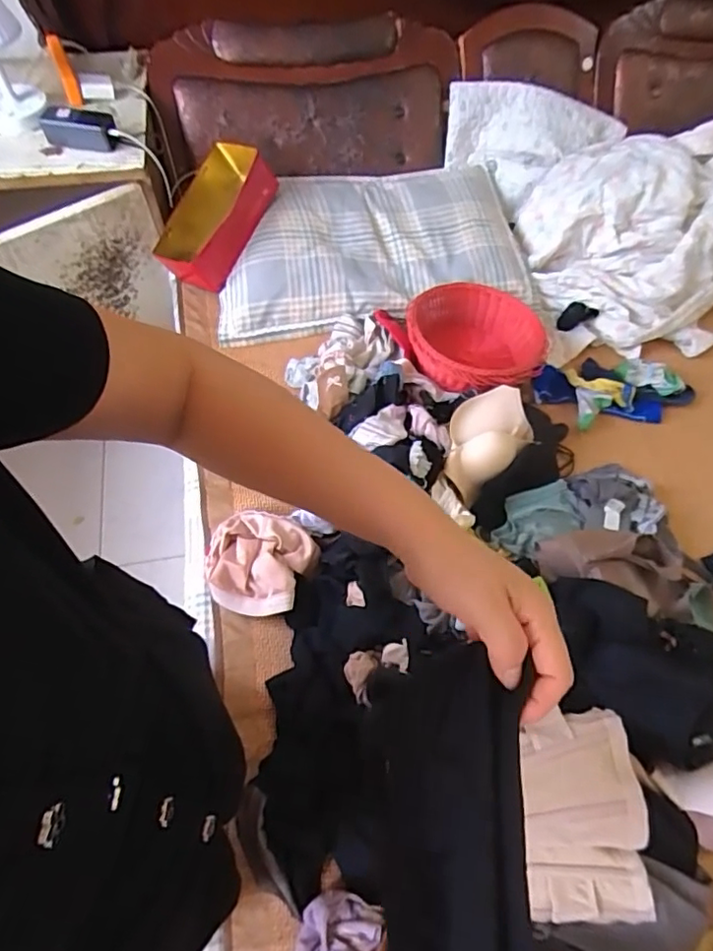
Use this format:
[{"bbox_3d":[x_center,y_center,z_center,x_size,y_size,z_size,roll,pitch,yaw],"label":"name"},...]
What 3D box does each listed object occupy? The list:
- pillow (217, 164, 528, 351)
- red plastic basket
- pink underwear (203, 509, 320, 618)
[{"bbox_3d":[0.016,-0.517,1.256,0.679,0.102,0.392,-11,62,-9],"label":"pillow"},{"bbox_3d":[0.237,-0.268,1.150,0.275,0.122,0.273,1,60,-2],"label":"red plastic basket"},{"bbox_3d":[-0.160,0.137,0.902,0.167,0.038,0.164,1,60,-2],"label":"pink underwear"}]

